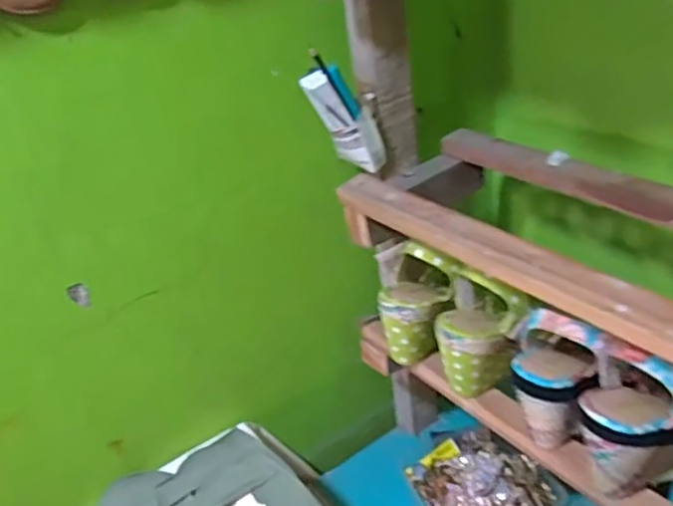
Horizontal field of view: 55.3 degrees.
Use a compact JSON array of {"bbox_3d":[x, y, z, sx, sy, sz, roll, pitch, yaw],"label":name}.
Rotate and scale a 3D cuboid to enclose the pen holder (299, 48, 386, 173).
[{"bbox_3d":[0.006,-0.151,0.694,0.052,0.157,0.035,-43,39,-5],"label":"pen holder"}]

